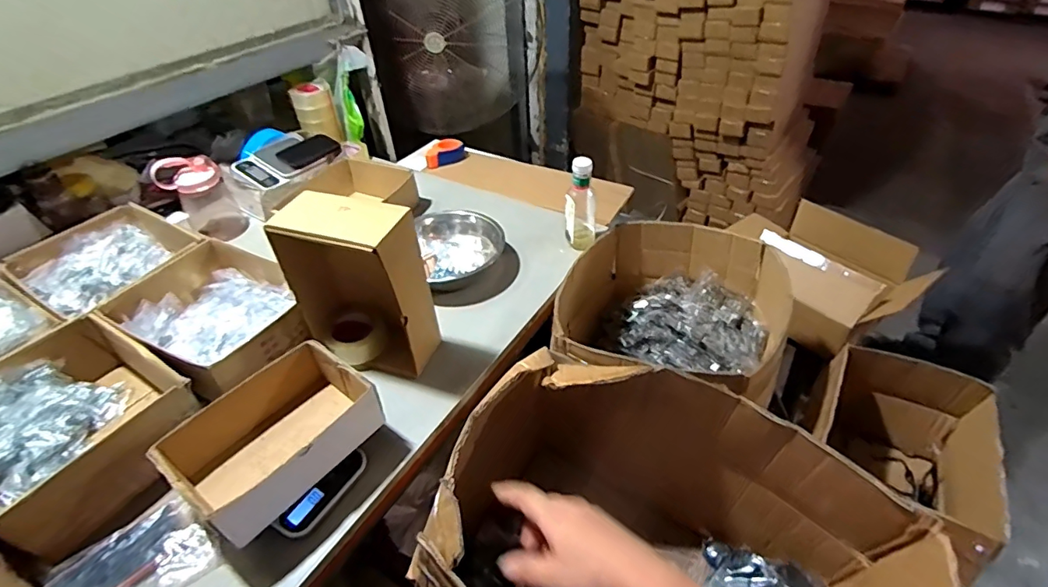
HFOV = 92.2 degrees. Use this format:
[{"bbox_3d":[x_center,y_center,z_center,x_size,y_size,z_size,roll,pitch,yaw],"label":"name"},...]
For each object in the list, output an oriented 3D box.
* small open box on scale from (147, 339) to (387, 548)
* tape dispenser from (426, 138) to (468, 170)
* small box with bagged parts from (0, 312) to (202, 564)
[{"bbox_3d":[-0.364,0.210,0.749,0.183,0.094,0.253,26,49,29],"label":"small open box on scale"},{"bbox_3d":[-0.266,-0.478,1.708,0.141,0.069,0.056,-16,43,-14],"label":"tape dispenser"},{"bbox_3d":[-0.726,0.211,0.810,0.335,0.126,0.276,23,48,27],"label":"small box with bagged parts"}]

